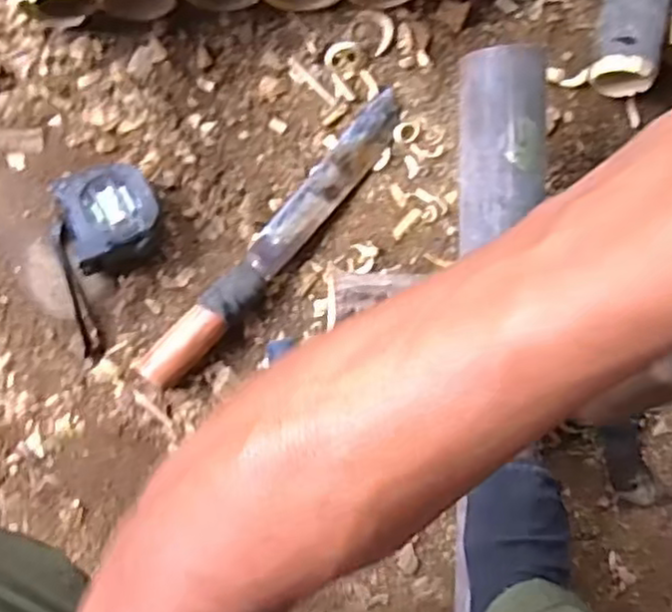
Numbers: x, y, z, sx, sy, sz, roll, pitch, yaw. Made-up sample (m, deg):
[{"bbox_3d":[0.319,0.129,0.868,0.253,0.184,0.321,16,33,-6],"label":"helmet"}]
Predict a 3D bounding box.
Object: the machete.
[{"bbox_3d":[-0.049,-0.064,0.646,0.039,0.031,0.341,41,83,-7],"label":"machete"}]

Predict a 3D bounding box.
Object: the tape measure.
[{"bbox_3d":[-0.193,-0.041,0.612,0.089,0.052,0.156,-12,91,-10],"label":"tape measure"}]

